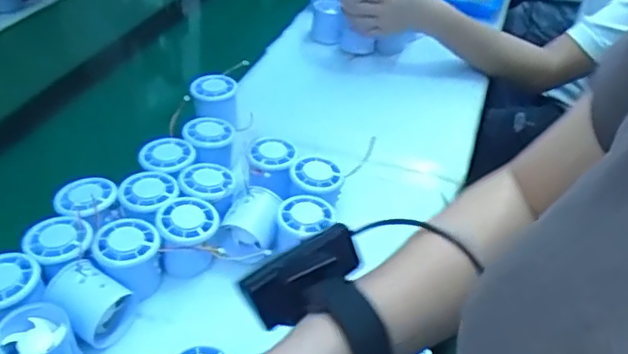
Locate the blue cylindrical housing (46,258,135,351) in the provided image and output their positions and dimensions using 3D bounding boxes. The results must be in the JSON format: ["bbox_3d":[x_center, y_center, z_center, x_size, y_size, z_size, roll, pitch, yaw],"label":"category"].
[{"bbox_3d":[-0.186,0.107,0.505,0.057,0.053,0.058,25,43,22],"label":"blue cylindrical housing"}]

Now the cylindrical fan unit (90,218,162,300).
[{"bbox_3d":[-0.166,0.077,0.542,0.054,0.057,0.055,3,39,-3],"label":"cylindrical fan unit"}]

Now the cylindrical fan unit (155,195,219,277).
[{"bbox_3d":[-0.118,0.055,0.567,0.053,0.052,0.051,3,39,-3],"label":"cylindrical fan unit"}]

